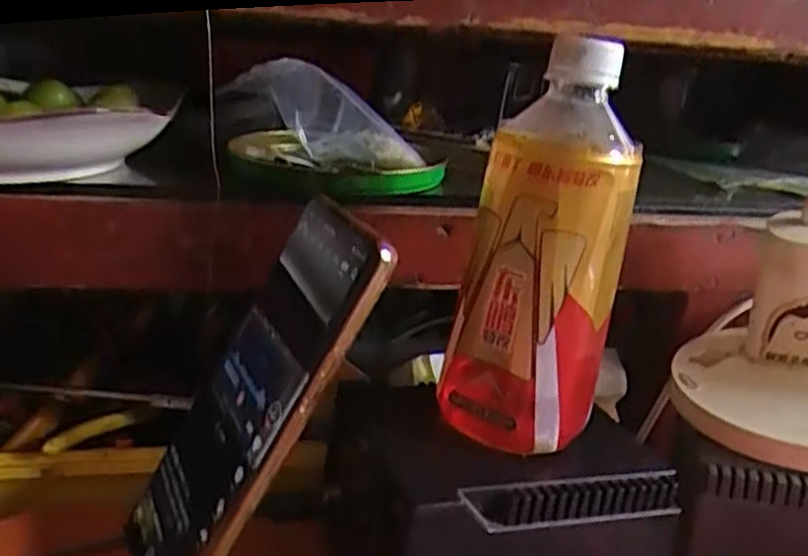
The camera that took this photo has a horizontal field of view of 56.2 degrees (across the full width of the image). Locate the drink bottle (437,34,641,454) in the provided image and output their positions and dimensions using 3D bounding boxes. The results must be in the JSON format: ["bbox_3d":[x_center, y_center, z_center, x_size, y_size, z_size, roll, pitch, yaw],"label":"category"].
[{"bbox_3d":[0.060,-0.006,0.344,0.065,0.182,0.057,19,23,35],"label":"drink bottle"}]

